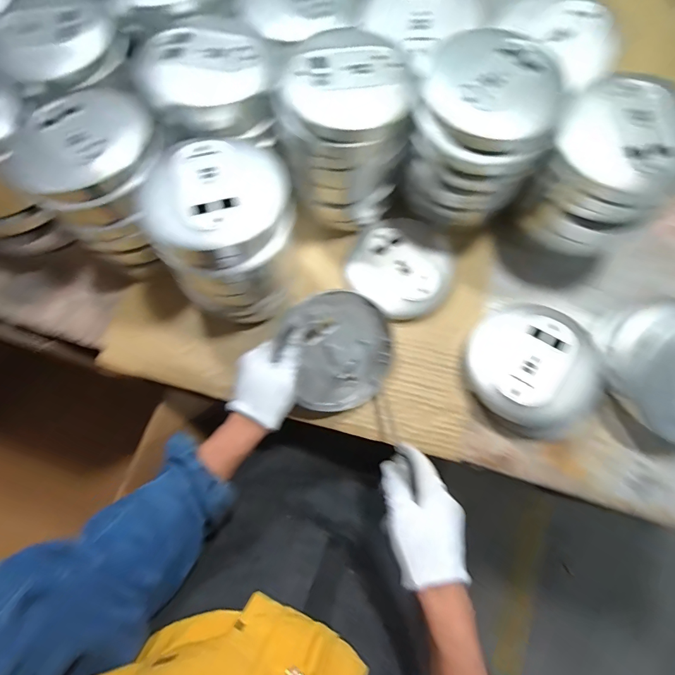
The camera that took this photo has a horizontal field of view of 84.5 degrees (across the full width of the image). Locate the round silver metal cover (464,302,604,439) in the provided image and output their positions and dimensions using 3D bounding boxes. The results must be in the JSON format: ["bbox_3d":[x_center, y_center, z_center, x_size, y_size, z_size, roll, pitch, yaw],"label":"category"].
[{"bbox_3d":[0.221,0.036,0.422,0.147,0.047,0.147,-3,71,8],"label":"round silver metal cover"}]

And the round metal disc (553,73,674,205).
[{"bbox_3d":[0.277,-0.187,0.353,0.113,0.025,0.119,-1,84,12],"label":"round metal disc"}]

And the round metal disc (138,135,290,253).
[{"bbox_3d":[-0.119,-0.144,0.349,0.135,0.020,0.129,0,75,0],"label":"round metal disc"}]

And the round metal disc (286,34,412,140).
[{"bbox_3d":[0.013,-0.257,0.374,0.117,0.025,0.117,0,75,0],"label":"round metal disc"}]

